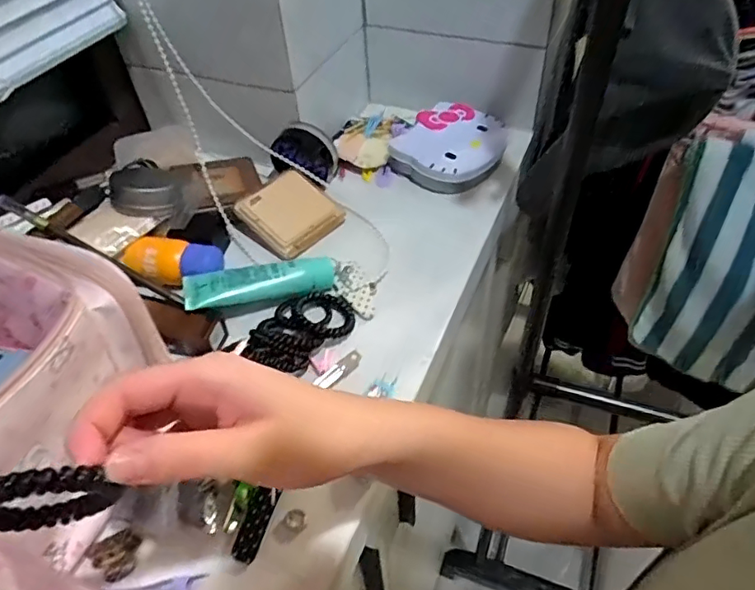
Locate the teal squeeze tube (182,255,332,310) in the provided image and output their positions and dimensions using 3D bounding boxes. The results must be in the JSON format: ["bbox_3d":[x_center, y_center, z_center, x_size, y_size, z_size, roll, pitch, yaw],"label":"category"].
[{"bbox_3d":[-0.096,-0.009,0.459,0.121,0.024,0.044,-11,48,-6],"label":"teal squeeze tube"}]

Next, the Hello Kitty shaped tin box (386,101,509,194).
[{"bbox_3d":[0.079,-0.158,0.585,0.102,0.030,0.118,23,53,23],"label":"Hello Kitty shaped tin box"}]

